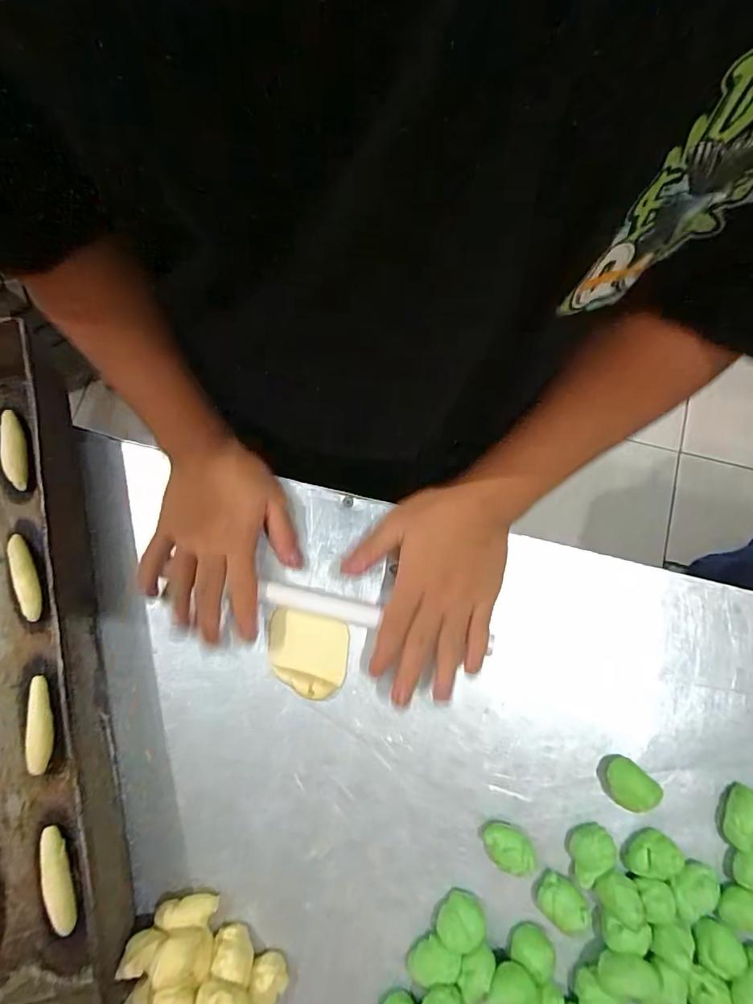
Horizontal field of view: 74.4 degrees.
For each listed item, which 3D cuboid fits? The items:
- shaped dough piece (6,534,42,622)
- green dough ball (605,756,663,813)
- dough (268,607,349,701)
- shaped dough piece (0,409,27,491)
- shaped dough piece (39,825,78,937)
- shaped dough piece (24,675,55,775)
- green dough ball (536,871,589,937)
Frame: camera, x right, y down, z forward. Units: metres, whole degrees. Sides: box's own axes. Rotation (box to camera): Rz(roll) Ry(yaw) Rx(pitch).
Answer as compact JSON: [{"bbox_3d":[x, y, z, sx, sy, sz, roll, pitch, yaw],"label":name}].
[{"bbox_3d":[-0.289,0.061,0.408,0.019,0.010,0.072,-20,77,-3],"label":"shaped dough piece"},{"bbox_3d":[0.189,0.212,0.371,0.033,0.024,0.029,41,81,10],"label":"green dough ball"},{"bbox_3d":[-0.056,0.121,0.396,0.065,0.014,0.061,12,77,4],"label":"dough"},{"bbox_3d":[-0.314,-0.045,0.429,0.016,0.014,0.071,-17,77,-3],"label":"shaped dough piece"},{"bbox_3d":[-0.231,0.275,0.361,0.017,0.015,0.071,-19,77,-3],"label":"shaped dough piece"},{"bbox_3d":[-0.260,0.171,0.382,0.020,0.012,0.069,-8,77,-1],"label":"shaped dough piece"},{"bbox_3d":[0.132,0.286,0.354,0.028,0.017,0.033,-42,79,-8],"label":"green dough ball"}]

